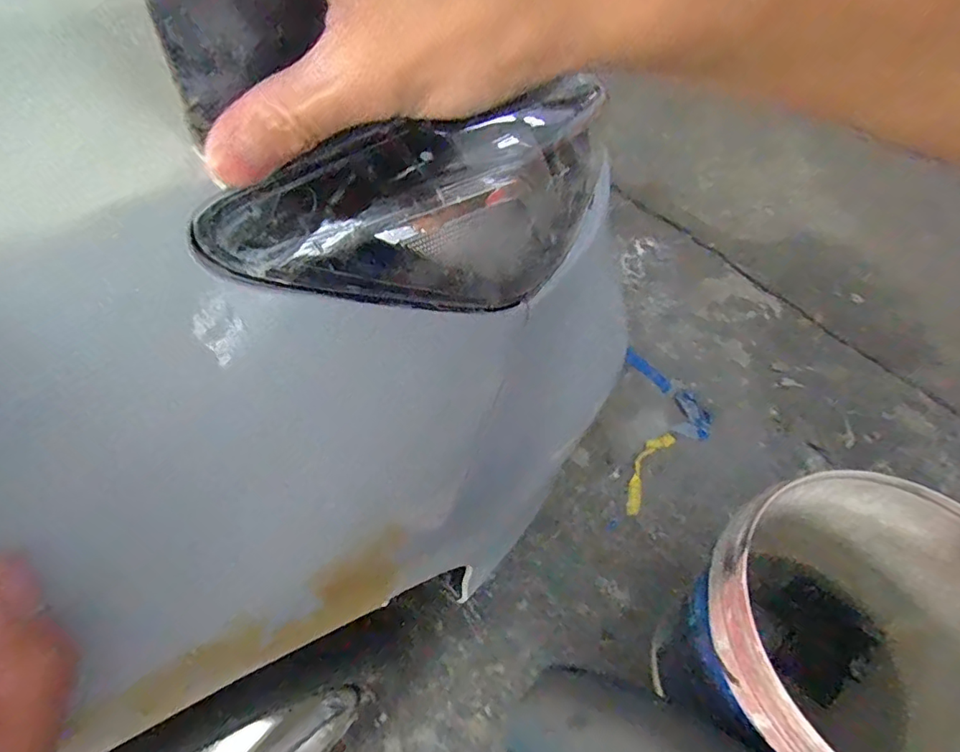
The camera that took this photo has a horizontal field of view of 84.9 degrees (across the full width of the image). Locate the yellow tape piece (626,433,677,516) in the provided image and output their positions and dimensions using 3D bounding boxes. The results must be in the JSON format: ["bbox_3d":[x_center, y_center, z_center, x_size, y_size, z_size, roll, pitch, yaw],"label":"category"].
[{"bbox_3d":[0.297,0.166,0.937,0.044,0.004,0.178,31,61,14],"label":"yellow tape piece"}]

